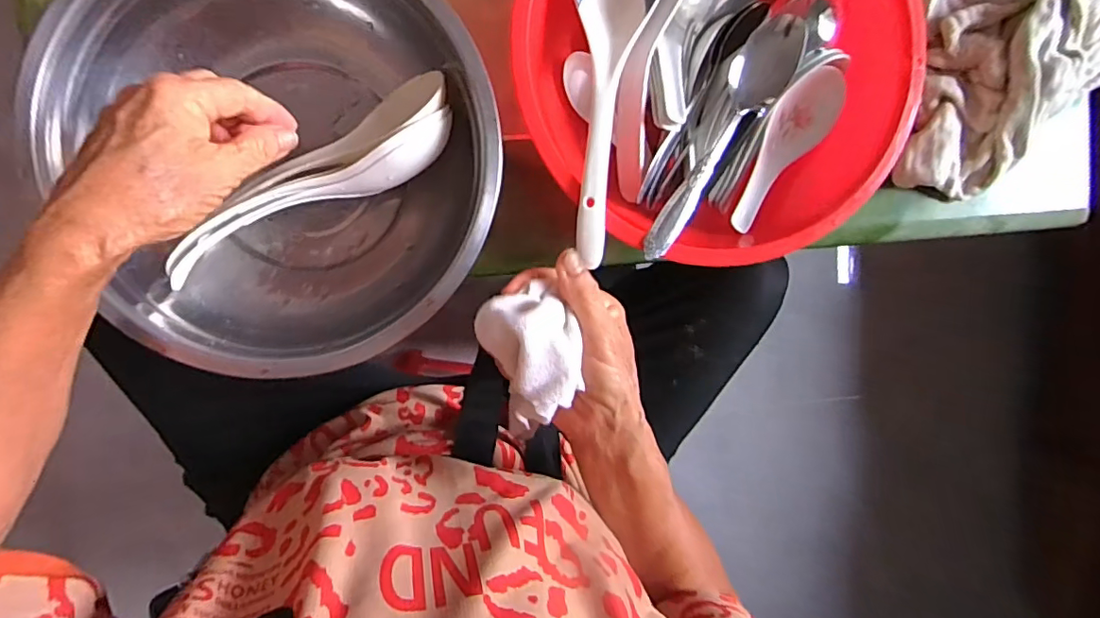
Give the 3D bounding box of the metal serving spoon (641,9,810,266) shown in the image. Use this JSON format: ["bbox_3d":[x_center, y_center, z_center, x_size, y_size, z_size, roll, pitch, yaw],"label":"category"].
[{"bbox_3d":[0.104,-0.105,0.340,0.036,0.023,0.167,33,90,-7],"label":"metal serving spoon"}]

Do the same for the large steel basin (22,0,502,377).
[{"bbox_3d":[-0.160,-0.097,0.348,0.245,0.071,0.255,0,94,-5],"label":"large steel basin"}]

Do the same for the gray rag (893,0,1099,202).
[{"bbox_3d":[0.320,-0.239,0.392,0.187,0.046,0.292,-17,95,-4],"label":"gray rag"}]

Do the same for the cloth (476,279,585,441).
[{"bbox_3d":[-0.007,0.030,0.305,0.050,0.029,0.080,-19,95,-4],"label":"cloth"}]

